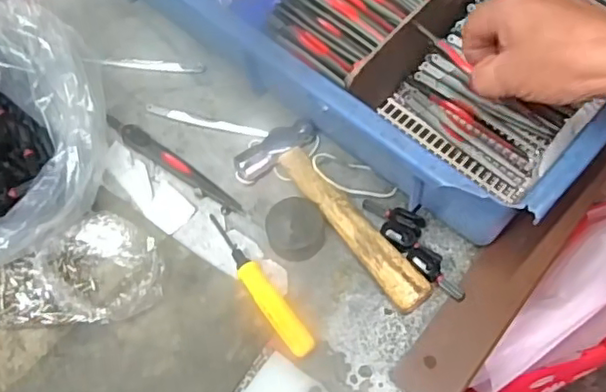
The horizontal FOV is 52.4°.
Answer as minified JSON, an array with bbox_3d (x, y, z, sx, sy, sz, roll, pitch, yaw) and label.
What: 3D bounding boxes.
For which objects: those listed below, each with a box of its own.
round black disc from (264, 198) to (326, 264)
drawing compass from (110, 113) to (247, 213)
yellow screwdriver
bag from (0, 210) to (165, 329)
[{"bbox_3d":[-0.005,0.023,0.409,0.038,0.017,0.040,4,65,3],"label":"round black disc"},{"bbox_3d":[-0.094,-0.023,0.442,0.120,0.010,0.016,36,70,16],"label":"drawing compass"},{"bbox_3d":[-0.030,0.055,0.397,0.017,0.010,0.113,-34,69,-14],"label":"yellow screwdriver"},{"bbox_3d":[-0.147,0.051,0.397,0.105,0.031,0.069,-18,66,-8],"label":"bag"}]

